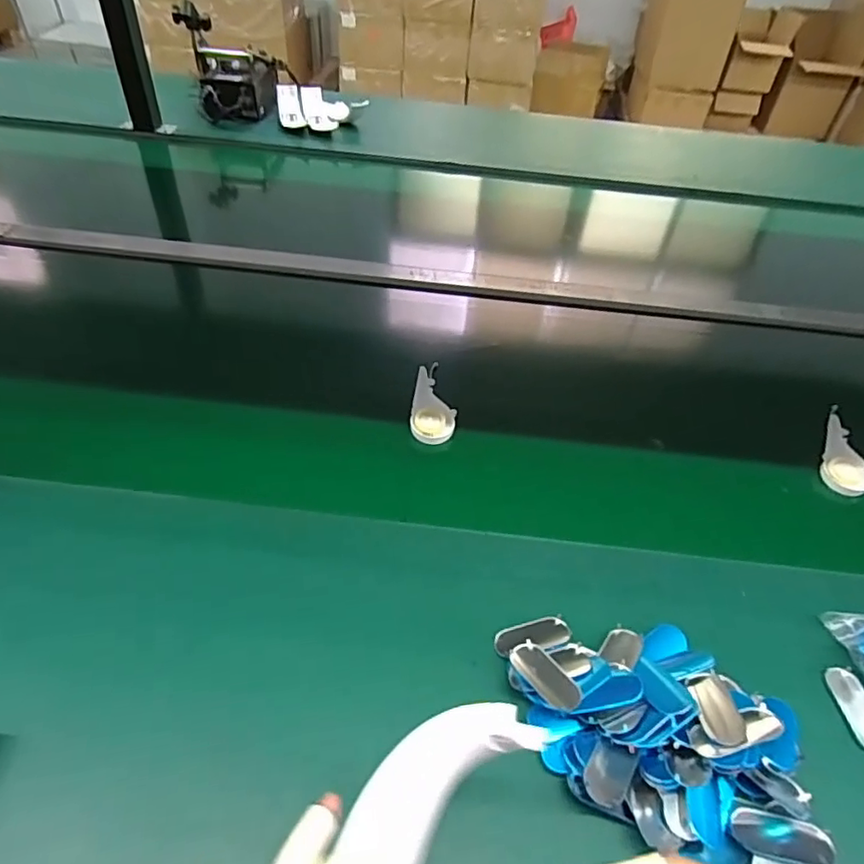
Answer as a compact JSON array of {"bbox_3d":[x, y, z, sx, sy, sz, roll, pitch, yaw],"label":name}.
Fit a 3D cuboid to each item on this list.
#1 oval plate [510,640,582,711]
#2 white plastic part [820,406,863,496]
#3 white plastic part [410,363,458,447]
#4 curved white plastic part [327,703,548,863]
[{"bbox_3d":[0.077,0.168,0.396,0.025,0.010,0.058,-23,36,-25],"label":"oval plate"},{"bbox_3d":[0.438,0.021,0.604,0.044,0.027,0.106,21,47,15],"label":"white plastic part"},{"bbox_3d":[-0.002,-0.032,0.613,0.045,0.015,0.091,-4,64,-9],"label":"white plastic part"},{"bbox_3d":[-0.016,0.204,0.261,0.063,0.030,0.172,24,70,17],"label":"curved white plastic part"}]

